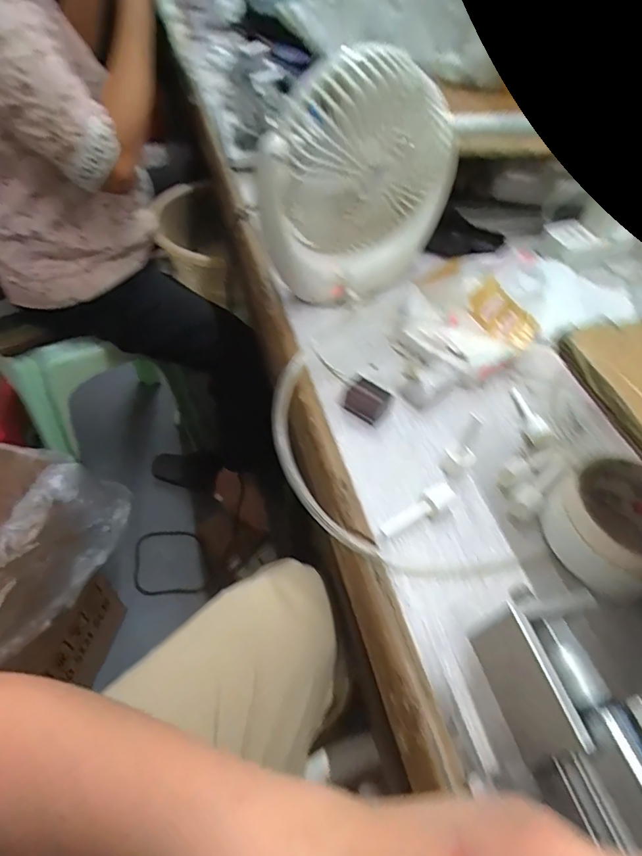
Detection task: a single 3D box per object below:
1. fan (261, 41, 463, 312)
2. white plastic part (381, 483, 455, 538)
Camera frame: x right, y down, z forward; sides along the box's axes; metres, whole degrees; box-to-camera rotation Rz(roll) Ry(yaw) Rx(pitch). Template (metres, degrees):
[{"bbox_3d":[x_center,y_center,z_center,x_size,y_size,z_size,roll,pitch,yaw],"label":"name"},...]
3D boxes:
[{"bbox_3d":[0.032,-0.226,0.478,0.194,0.209,0.065,-29,58,-25],"label":"fan"},{"bbox_3d":[0.071,0.061,0.369,0.066,0.016,0.018,-23,55,-21],"label":"white plastic part"}]

